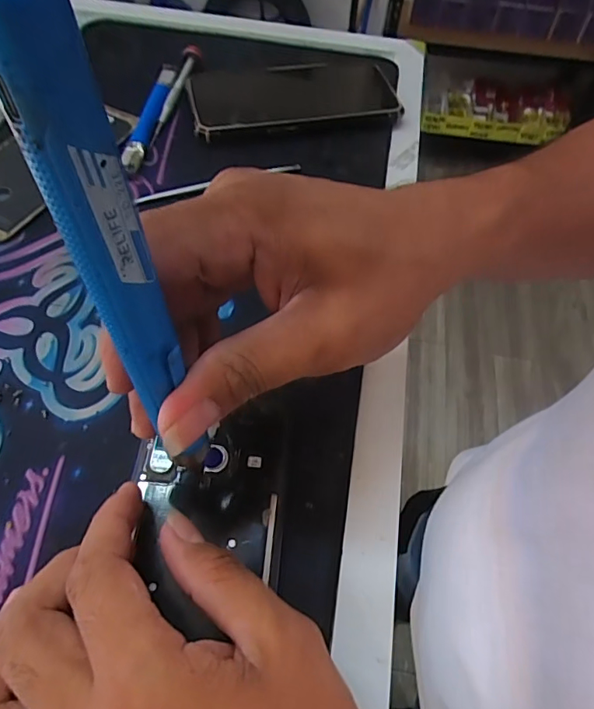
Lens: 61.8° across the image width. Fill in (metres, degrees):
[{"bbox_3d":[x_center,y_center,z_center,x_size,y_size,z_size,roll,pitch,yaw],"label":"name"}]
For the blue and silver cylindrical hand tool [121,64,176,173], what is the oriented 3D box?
[{"bbox_3d":[-0.116,-0.188,0.390,0.017,0.009,0.135,6,57,1],"label":"blue and silver cylindrical hand tool"}]

